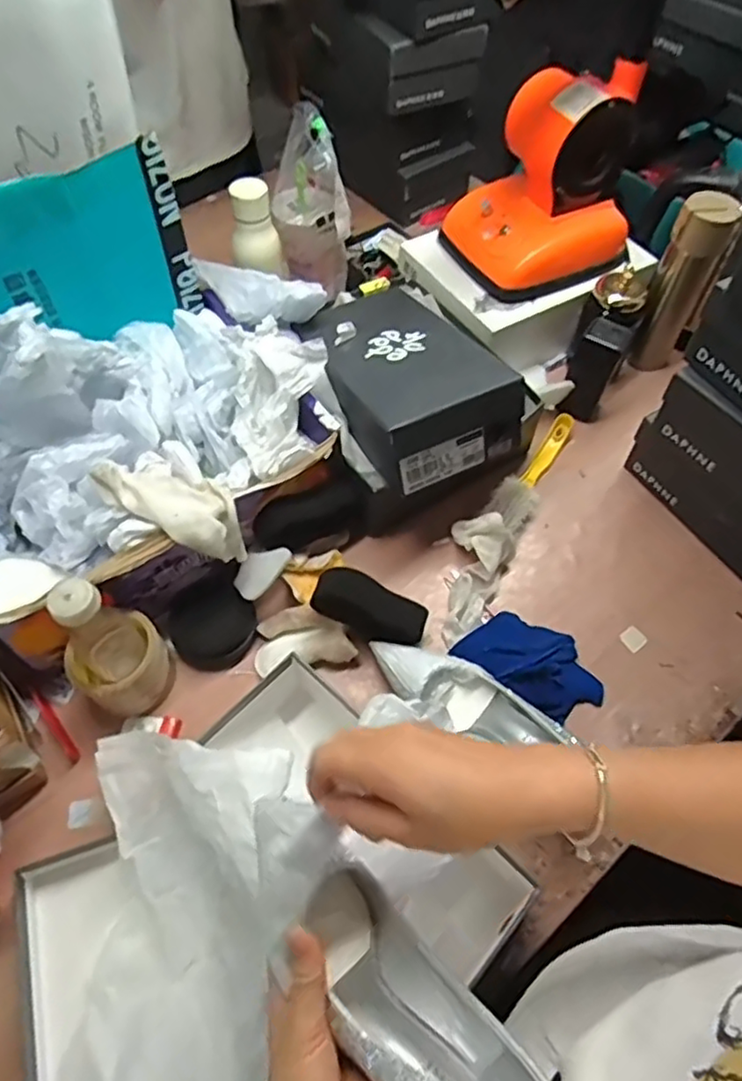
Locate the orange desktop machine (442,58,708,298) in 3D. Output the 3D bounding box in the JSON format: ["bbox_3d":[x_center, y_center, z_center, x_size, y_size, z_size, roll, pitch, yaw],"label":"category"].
[{"bbox_3d":[0.241,-0.470,0.856,0.239,0.212,0.184,-27,62,-17],"label":"orange desktop machine"}]

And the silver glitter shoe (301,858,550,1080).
[{"bbox_3d":[0.024,0.272,0.375,0.068,0.062,0.188,-33,29,-19],"label":"silver glitter shoe"}]

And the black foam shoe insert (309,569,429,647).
[{"bbox_3d":[-0.003,0.073,0.697,0.133,0.057,0.046,28,57,-19],"label":"black foam shoe insert"}]

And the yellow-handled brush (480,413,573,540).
[{"bbox_3d":[0.212,-0.085,0.845,0.054,0.036,0.214,32,63,18],"label":"yellow-handled brush"}]

